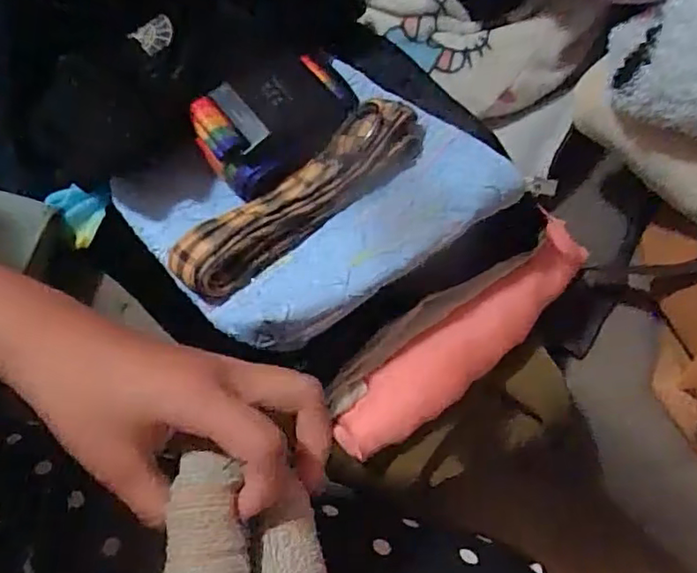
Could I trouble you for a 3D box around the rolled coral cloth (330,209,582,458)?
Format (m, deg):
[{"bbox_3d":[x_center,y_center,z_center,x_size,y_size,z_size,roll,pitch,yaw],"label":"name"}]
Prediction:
[{"bbox_3d":[0.083,0.029,0.392,0.045,0.034,0.225,41,69,17],"label":"rolled coral cloth"}]

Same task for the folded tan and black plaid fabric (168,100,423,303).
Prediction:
[{"bbox_3d":[-0.030,-0.058,0.375,0.174,0.038,0.051,-37,70,-18],"label":"folded tan and black plaid fabric"}]

